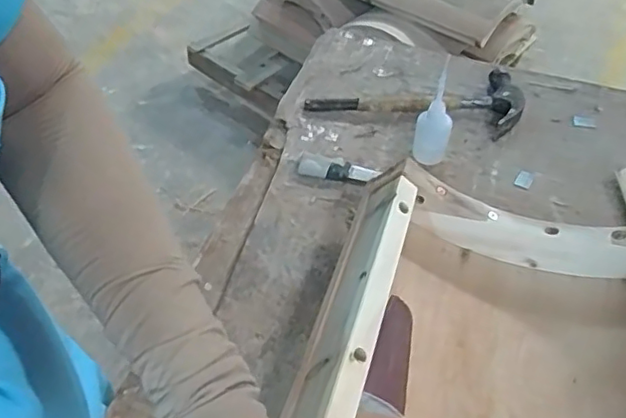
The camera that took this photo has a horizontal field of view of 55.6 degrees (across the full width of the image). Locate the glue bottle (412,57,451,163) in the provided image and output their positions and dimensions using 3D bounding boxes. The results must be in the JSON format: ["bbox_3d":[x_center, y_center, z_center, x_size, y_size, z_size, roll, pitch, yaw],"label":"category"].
[{"bbox_3d":[0.119,-0.089,0.568,0.033,0.102,0.032,17,49,13],"label":"glue bottle"}]

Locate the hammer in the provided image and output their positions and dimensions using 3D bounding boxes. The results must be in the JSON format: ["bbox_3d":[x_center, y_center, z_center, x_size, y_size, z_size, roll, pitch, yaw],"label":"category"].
[{"bbox_3d":[0.111,-0.127,0.658,0.227,0.025,0.091,5,48,3],"label":"hammer"}]

